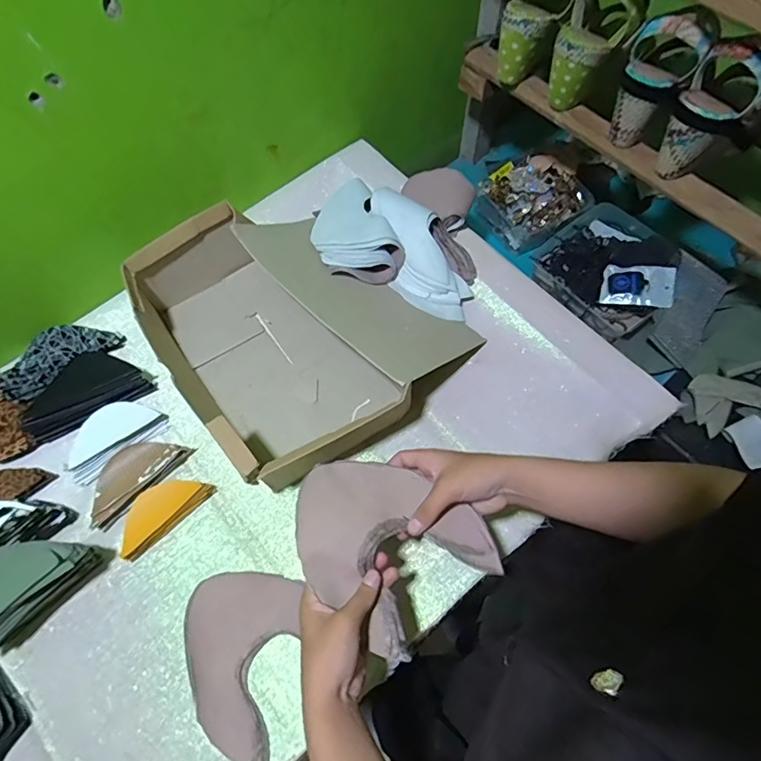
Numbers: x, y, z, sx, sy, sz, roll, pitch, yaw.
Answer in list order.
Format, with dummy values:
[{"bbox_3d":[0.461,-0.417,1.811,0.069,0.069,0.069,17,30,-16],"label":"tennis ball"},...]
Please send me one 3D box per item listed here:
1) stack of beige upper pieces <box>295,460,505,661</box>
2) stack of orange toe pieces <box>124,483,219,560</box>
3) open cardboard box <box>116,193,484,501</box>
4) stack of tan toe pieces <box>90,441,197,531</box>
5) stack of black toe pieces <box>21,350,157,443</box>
[{"bbox_3d":[0.002,0.147,0.454,0.178,0.025,0.143,40,72,17],"label":"stack of beige upper pieces"},{"bbox_3d":[-0.253,0.149,0.561,0.112,0.026,0.048,-41,71,-16],"label":"stack of orange toe pieces"},{"bbox_3d":[-0.102,-0.088,0.624,0.335,0.109,0.366,-36,70,-14],"label":"open cardboard box"},{"bbox_3d":[-0.295,0.110,0.576,0.066,0.021,0.126,37,71,16],"label":"stack of tan toe pieces"},{"bbox_3d":[-0.371,0.012,0.606,0.146,0.036,0.070,-28,68,-11],"label":"stack of black toe pieces"}]

